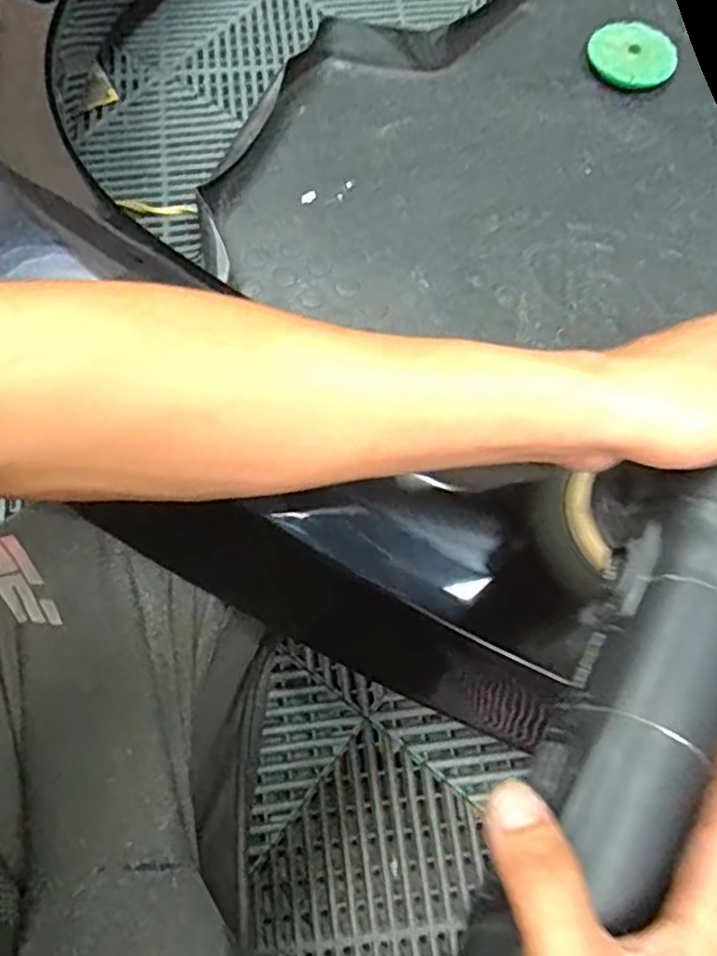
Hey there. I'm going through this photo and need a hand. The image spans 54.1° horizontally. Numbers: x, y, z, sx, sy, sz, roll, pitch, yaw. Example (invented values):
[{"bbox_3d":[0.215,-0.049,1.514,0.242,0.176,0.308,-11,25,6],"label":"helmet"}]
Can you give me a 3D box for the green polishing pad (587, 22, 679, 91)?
[{"bbox_3d":[0.309,-0.478,0.791,0.097,0.016,0.092,20,69,9],"label":"green polishing pad"}]

